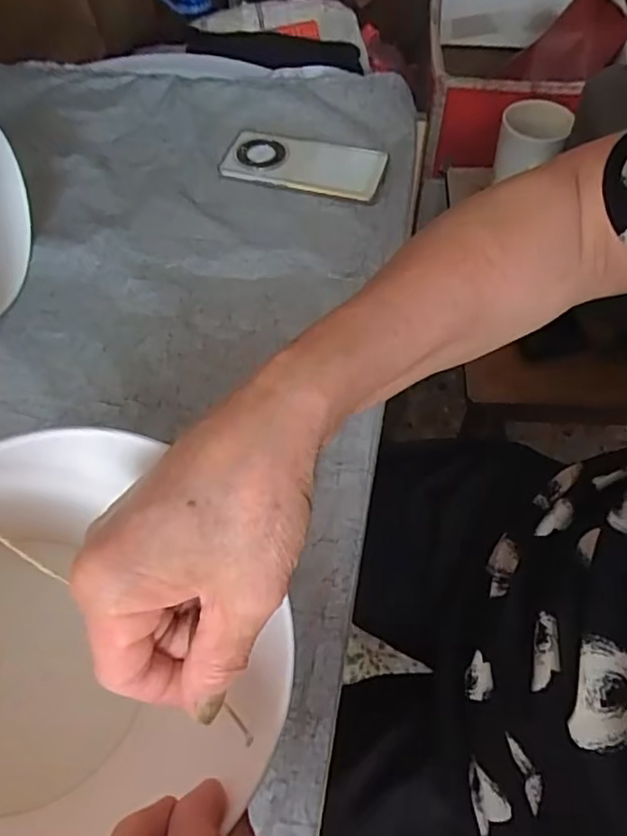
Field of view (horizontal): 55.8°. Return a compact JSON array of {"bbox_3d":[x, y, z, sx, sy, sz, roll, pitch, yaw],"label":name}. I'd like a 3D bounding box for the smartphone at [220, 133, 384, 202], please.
[{"bbox_3d":[-0.009,-0.259,0.598,0.157,0.007,0.074,13,59,8],"label":"smartphone"}]

